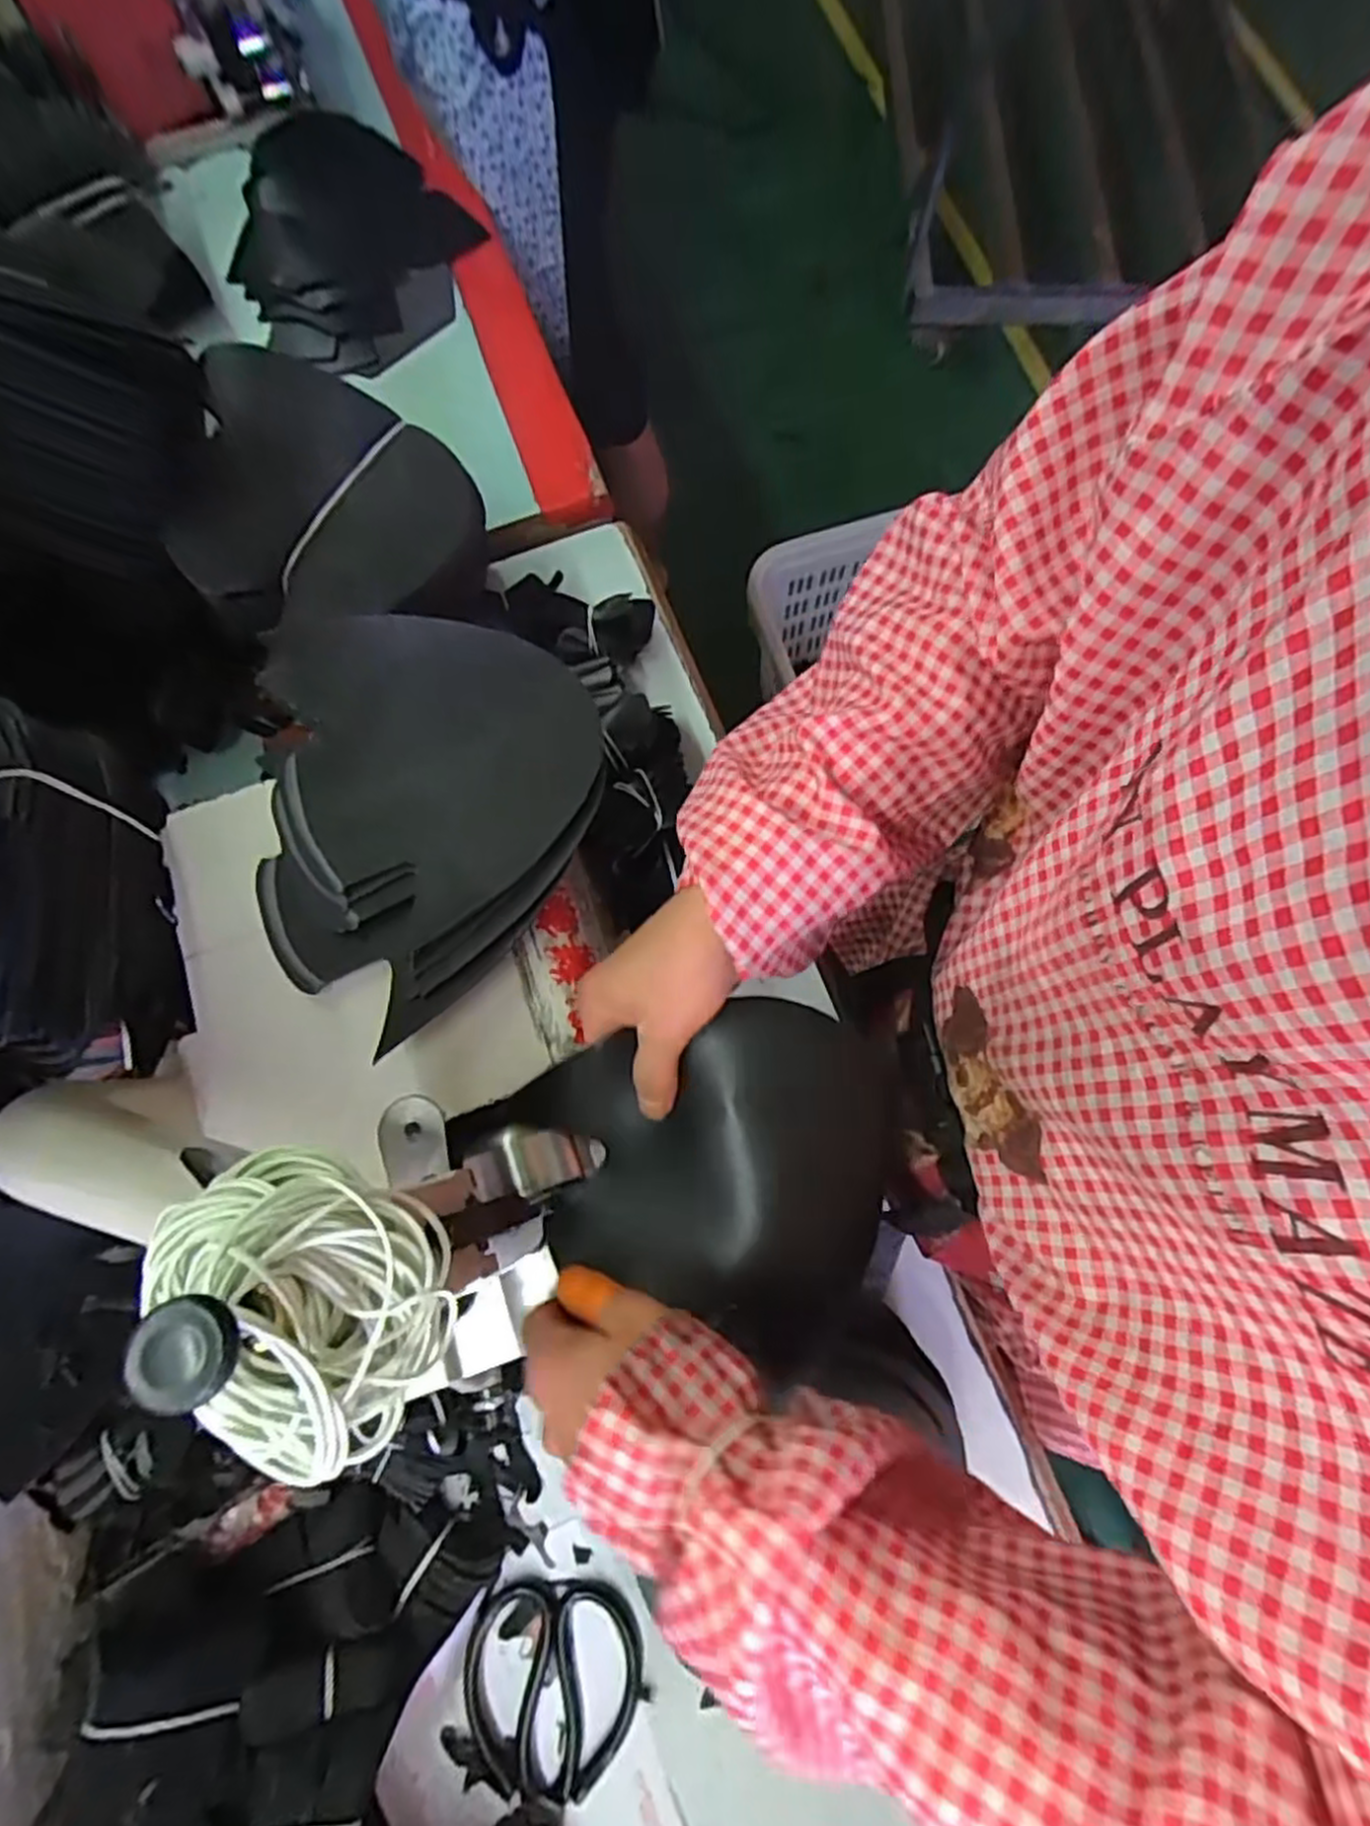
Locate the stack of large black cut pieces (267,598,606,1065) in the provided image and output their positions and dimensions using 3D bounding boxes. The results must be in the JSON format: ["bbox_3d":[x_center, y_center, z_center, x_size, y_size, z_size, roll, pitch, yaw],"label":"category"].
[{"bbox_3d":[-0.144,-0.051,0.415,0.180,0.054,0.215,1,75,0],"label":"stack of large black cut pieces"}]

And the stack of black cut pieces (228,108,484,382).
[{"bbox_3d":[-0.318,-0.632,0.707,0.290,0.024,0.219,44,79,11],"label":"stack of black cut pieces"}]

